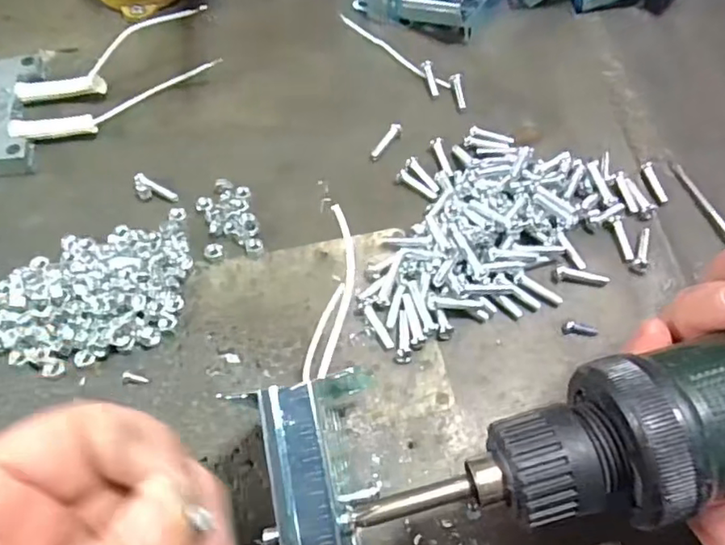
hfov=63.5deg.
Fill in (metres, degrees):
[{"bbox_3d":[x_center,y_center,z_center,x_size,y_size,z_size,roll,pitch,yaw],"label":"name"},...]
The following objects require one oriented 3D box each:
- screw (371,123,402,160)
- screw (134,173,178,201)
[{"bbox_3d":[0.012,-0.067,0.304,0.007,0.007,0.023,30,64,17],"label":"screw"},{"bbox_3d":[-0.102,-0.041,0.288,0.024,0.004,0.007,28,62,0],"label":"screw"}]

